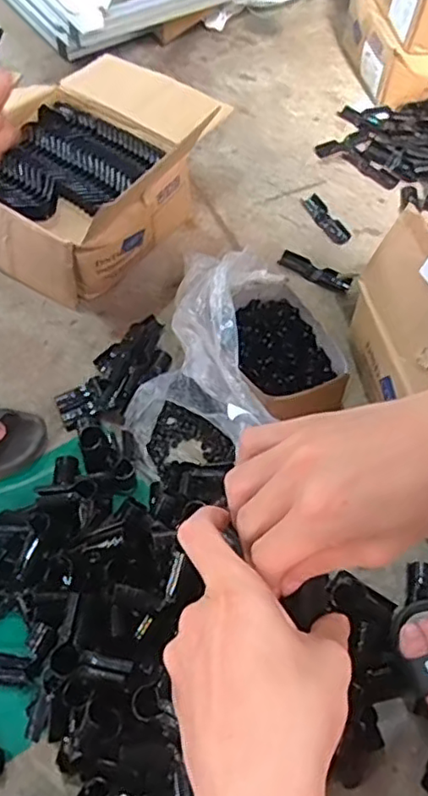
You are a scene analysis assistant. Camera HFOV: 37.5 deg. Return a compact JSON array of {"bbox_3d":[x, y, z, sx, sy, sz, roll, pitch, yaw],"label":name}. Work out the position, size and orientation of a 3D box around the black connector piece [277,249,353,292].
[{"bbox_3d":[0.172,-0.216,1.072,0.126,0.013,0.042,32,62,19],"label":"black connector piece"}]

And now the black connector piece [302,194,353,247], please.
[{"bbox_3d":[0.206,-0.326,1.154,0.037,0.014,0.127,-23,60,-15],"label":"black connector piece"}]

